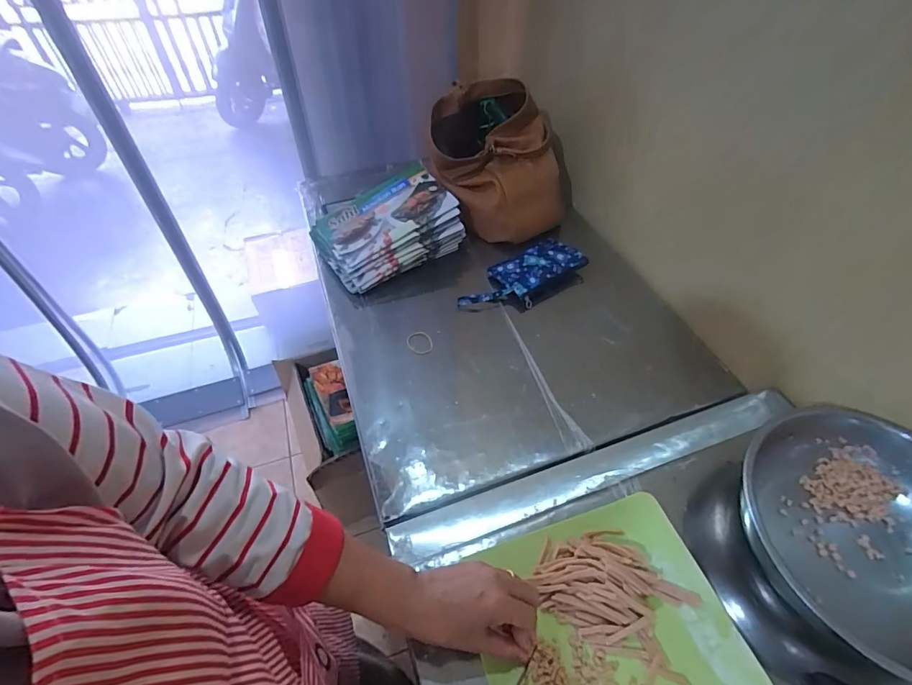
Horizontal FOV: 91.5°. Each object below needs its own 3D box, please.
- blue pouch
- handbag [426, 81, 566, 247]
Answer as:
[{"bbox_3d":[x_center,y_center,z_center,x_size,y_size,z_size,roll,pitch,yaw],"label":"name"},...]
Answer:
[{"bbox_3d":[0.134,-0.126,0.879,0.265,0.049,0.109,-25,54,-21],"label":"blue pouch"},{"bbox_3d":[0.082,-0.401,0.976,0.251,0.216,0.304,-9,50,-8],"label":"handbag"}]

